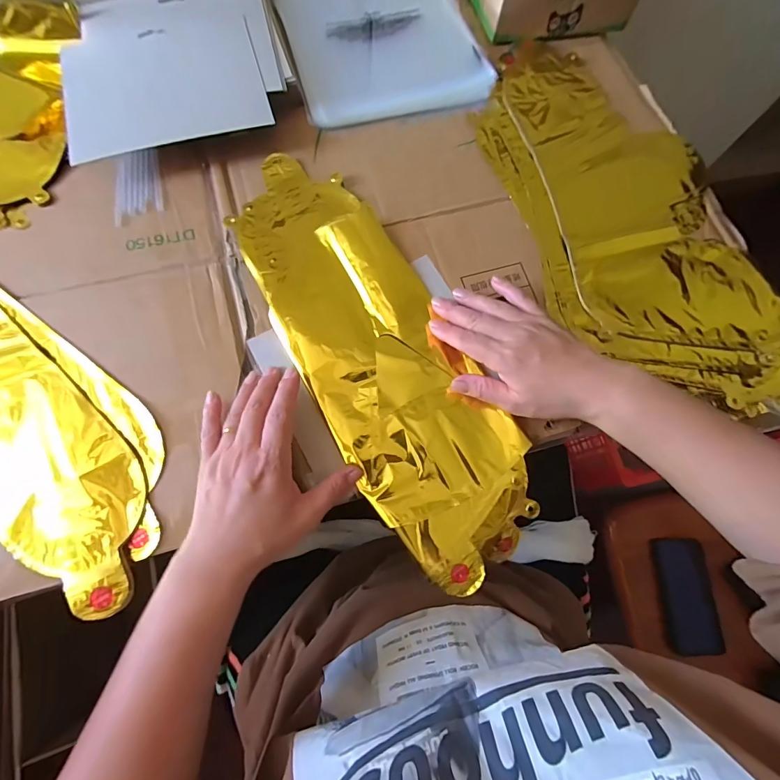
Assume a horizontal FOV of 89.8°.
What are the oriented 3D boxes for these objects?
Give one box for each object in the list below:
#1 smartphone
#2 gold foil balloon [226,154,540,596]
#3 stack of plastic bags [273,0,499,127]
[{"bbox_3d":[0.450,0.313,0.594,0.005,0.073,0.166,1,76,-35],"label":"smartphone"},{"bbox_3d":[-0.013,-0.039,0.363,0.139,0.025,0.423,-27,79,-11],"label":"gold foil balloon"},{"bbox_3d":[-0.010,-0.412,0.456,0.212,0.014,0.213,-13,75,-6],"label":"stack of plastic bags"}]

